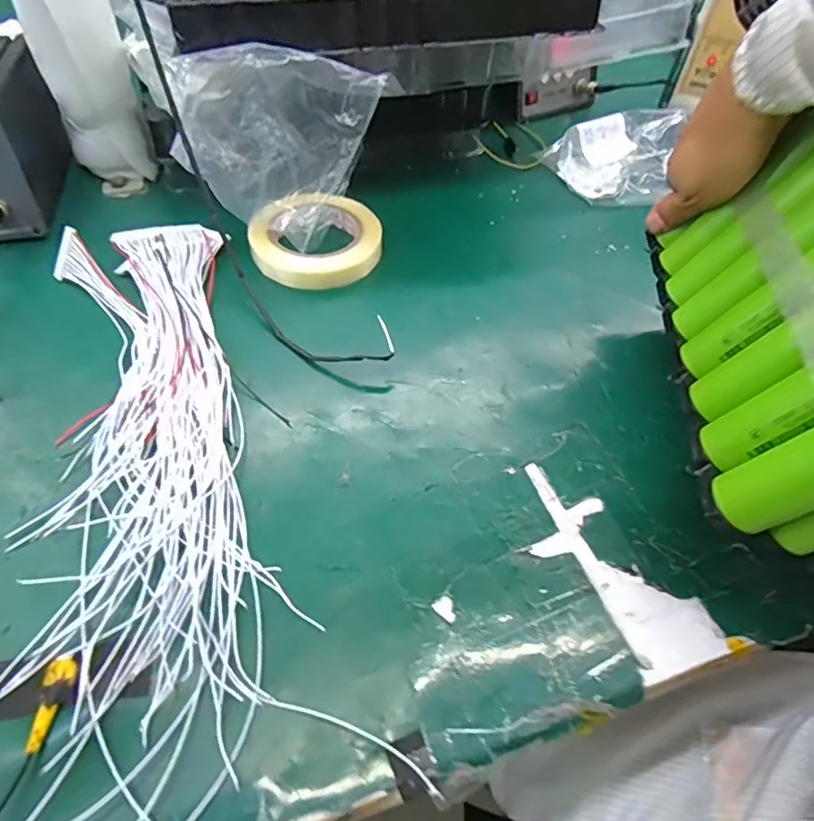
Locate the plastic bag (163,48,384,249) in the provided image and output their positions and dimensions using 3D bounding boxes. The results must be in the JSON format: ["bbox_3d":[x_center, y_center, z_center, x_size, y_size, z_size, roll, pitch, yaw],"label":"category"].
[{"bbox_3d":[-0.100,-0.217,0.468,0.151,0.143,0.088,-12,55,-13],"label":"plastic bag"}]

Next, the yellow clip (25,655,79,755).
[{"bbox_3d":[-0.175,0.143,0.272,0.016,0.005,0.043,0,46,-4],"label":"yellow clip"}]

